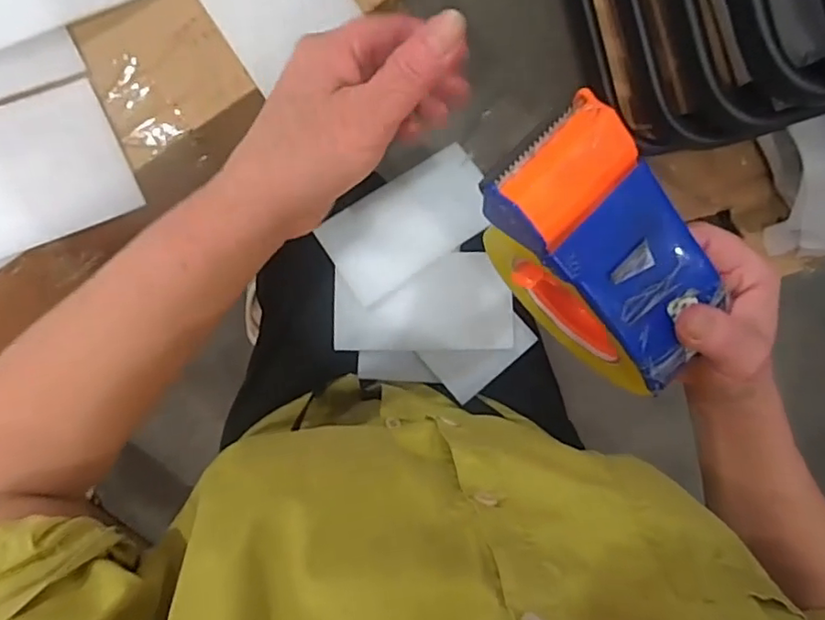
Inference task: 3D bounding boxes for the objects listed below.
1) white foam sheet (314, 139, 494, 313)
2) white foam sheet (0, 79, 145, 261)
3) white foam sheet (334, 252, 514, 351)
[{"bbox_3d":[-0.002,-0.071,0.473,0.135,0.007,0.077,-33,81,1],"label":"white foam sheet"},{"bbox_3d":[-0.239,-0.072,0.337,0.138,0.005,0.079,-26,97,-12],"label":"white foam sheet"},{"bbox_3d":[0.008,-0.005,0.470,0.140,0.008,0.074,-2,96,3],"label":"white foam sheet"}]

